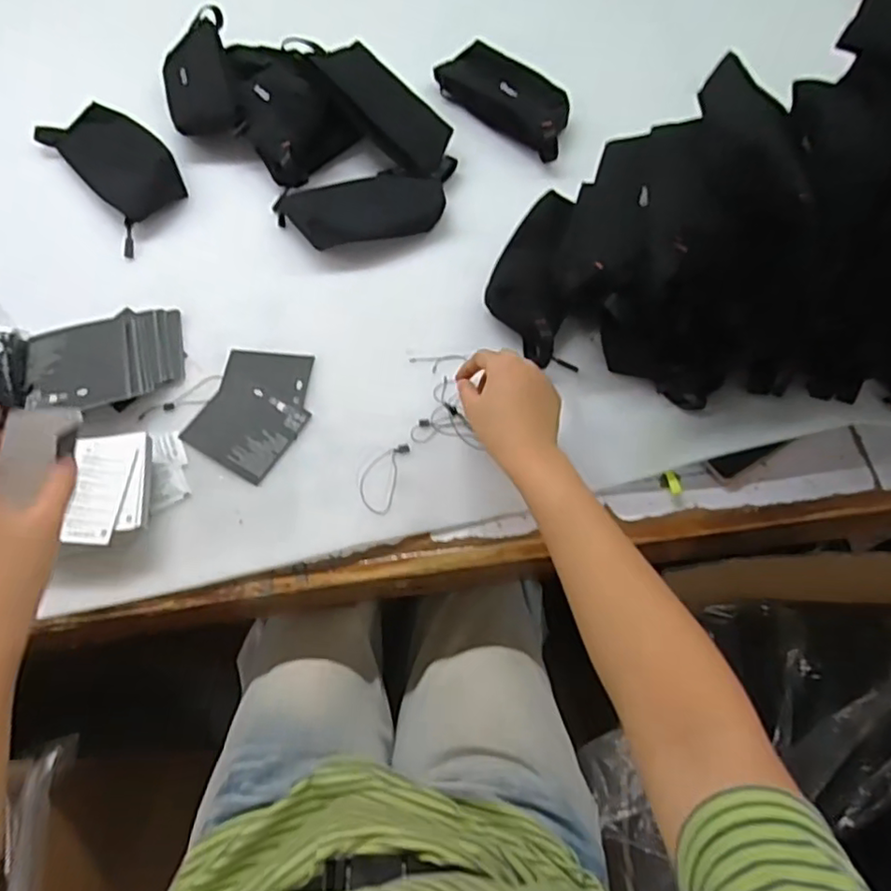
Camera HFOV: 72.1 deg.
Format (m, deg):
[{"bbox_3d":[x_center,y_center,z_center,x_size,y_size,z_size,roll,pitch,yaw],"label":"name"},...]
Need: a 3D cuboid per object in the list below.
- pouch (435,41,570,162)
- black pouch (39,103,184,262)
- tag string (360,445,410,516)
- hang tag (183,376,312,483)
[{"bbox_3d":[0.083,-0.445,0.781,0.213,0.040,0.084,41,72,19],"label":"pouch"},{"bbox_3d":[-0.388,-0.331,0.730,0.106,0.034,0.218,-35,69,-14],"label":"black pouch"},{"bbox_3d":[-0.060,0.028,0.577,0.034,0.004,0.076,14,65,8],"label":"tag string"},{"bbox_3d":[-0.195,-0.019,0.598,0.095,0.006,0.086,27,68,14],"label":"hang tag"}]

